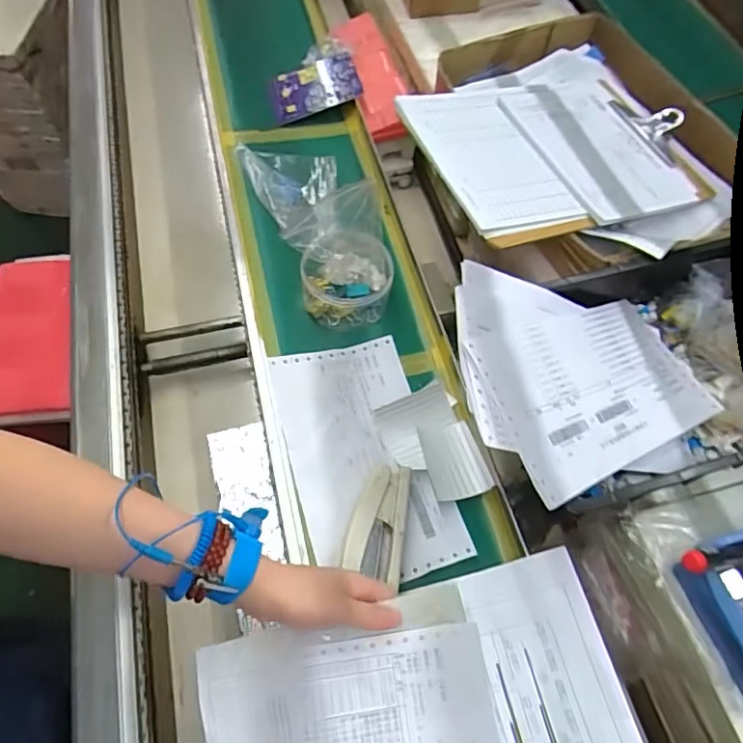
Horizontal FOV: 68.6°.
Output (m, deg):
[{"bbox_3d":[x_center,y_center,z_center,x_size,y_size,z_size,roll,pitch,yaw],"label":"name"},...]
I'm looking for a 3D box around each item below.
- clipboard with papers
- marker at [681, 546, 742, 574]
[{"bbox_3d":[0.204,-0.262,0.613,0.313,0.025,0.273,-21,66,-21],"label":"clipboard with papers"},{"bbox_3d":[0.284,0.138,0.413,0.145,0.014,0.015,5,58,-30],"label":"marker"}]

